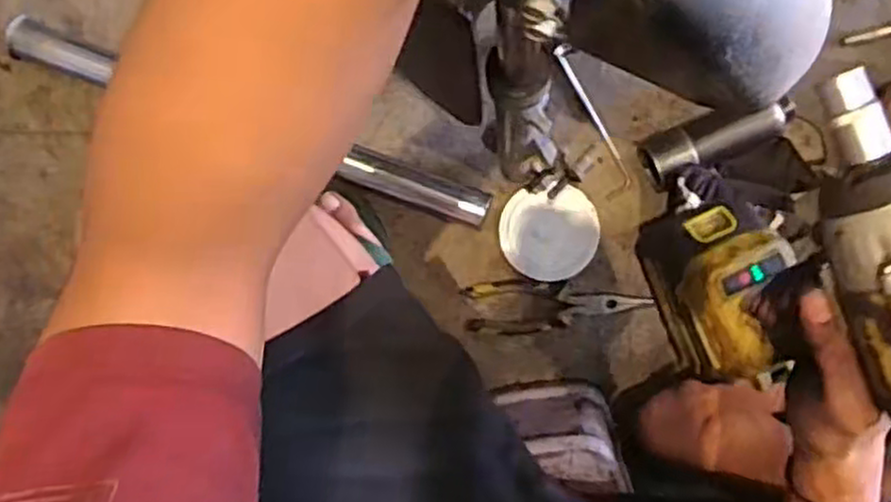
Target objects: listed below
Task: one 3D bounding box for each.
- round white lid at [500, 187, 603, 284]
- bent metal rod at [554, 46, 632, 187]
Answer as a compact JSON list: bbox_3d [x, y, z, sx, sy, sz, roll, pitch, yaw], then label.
[{"bbox_3d":[0.108,-0.017,0.778,0.099,0.010,0.094,0,91,3],"label":"round white lid"},{"bbox_3d":[0.153,-0.136,0.770,0.012,0.023,0.159,-28,91,4],"label":"bent metal rod"}]

